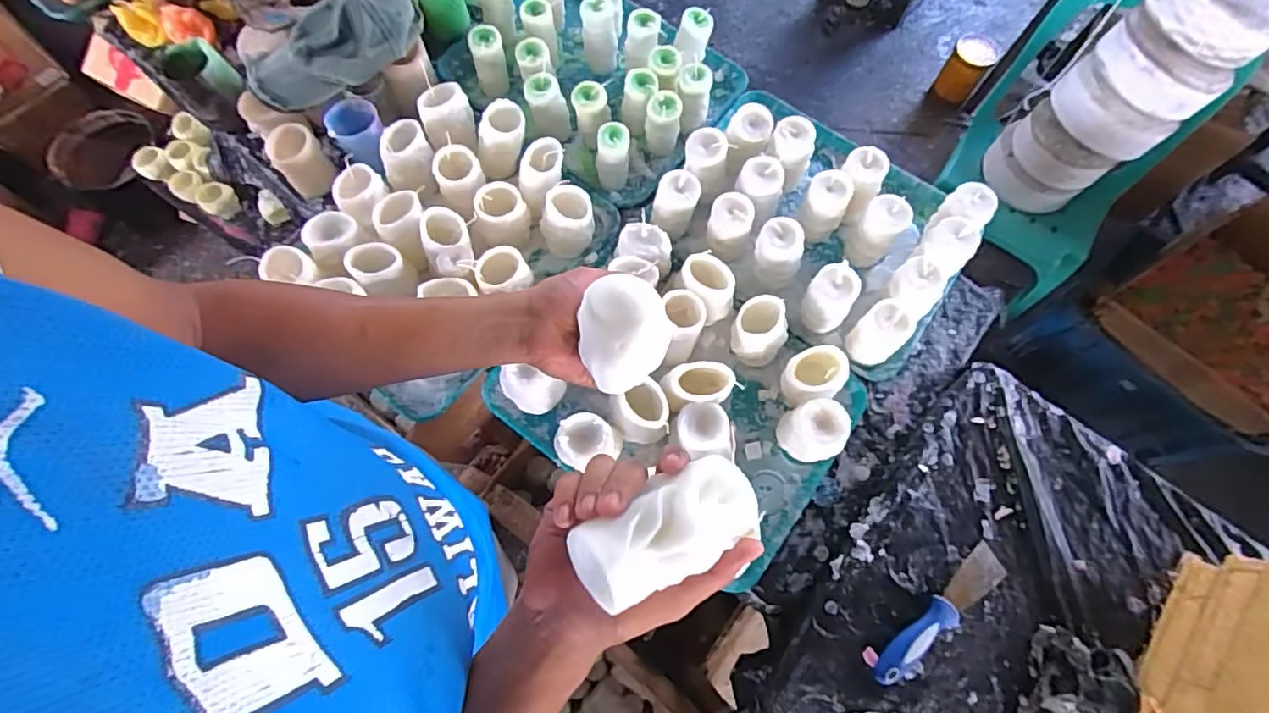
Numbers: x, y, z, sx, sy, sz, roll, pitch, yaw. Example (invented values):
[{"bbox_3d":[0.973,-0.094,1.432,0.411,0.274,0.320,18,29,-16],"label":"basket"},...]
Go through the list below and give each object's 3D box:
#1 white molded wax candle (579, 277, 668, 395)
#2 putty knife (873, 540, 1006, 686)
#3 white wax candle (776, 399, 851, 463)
[{"bbox_3d":[-0.009,-0.018,0.483,0.073,0.062,0.080,0,69,0],"label":"white molded wax candle"},{"bbox_3d":[0.354,0.298,0.663,0.208,0.019,0.041,-37,75,-13],"label":"putty knife"},{"bbox_3d":[0.224,0.098,0.732,0.079,0.106,0.065,8,70,2],"label":"white wax candle"}]

